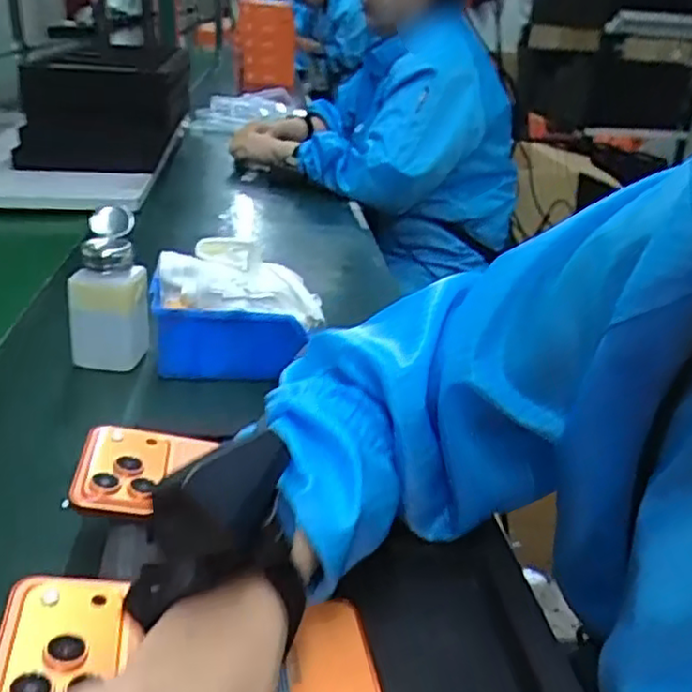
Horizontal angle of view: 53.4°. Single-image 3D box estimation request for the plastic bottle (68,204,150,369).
[{"bbox_3d":[-0.200,-0.043,0.580,0.062,0.129,0.063,-6,27,-19],"label":"plastic bottle"}]

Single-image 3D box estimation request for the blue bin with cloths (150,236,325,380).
[{"bbox_3d":[-0.093,-0.034,0.605,0.145,0.109,0.088,-3,26,-14],"label":"blue bin with cloths"}]

